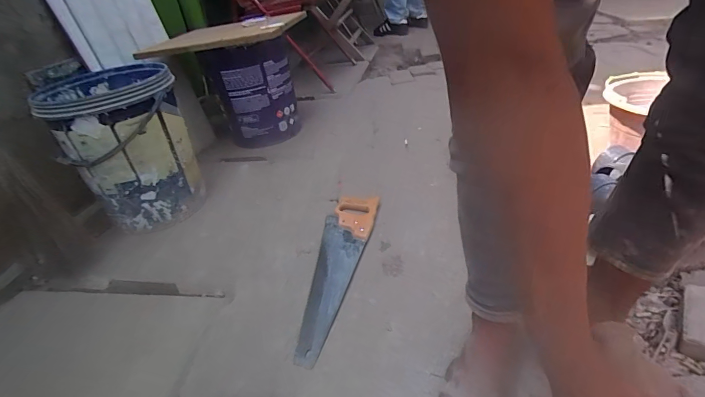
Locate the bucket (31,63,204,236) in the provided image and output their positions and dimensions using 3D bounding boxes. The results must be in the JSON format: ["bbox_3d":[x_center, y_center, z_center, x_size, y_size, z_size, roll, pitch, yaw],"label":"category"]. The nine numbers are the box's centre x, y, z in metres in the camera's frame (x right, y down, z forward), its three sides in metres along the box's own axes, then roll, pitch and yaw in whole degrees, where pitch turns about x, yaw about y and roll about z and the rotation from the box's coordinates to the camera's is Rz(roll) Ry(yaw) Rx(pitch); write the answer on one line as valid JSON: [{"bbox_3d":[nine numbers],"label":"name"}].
[{"bbox_3d":[-0.605,-0.137,1.069,0.293,0.382,0.338,-28,39,-27],"label":"bucket"}]

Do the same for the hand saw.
[{"bbox_3d":[-0.033,0.136,0.837,0.114,0.021,0.477,1,35,13],"label":"hand saw"}]

